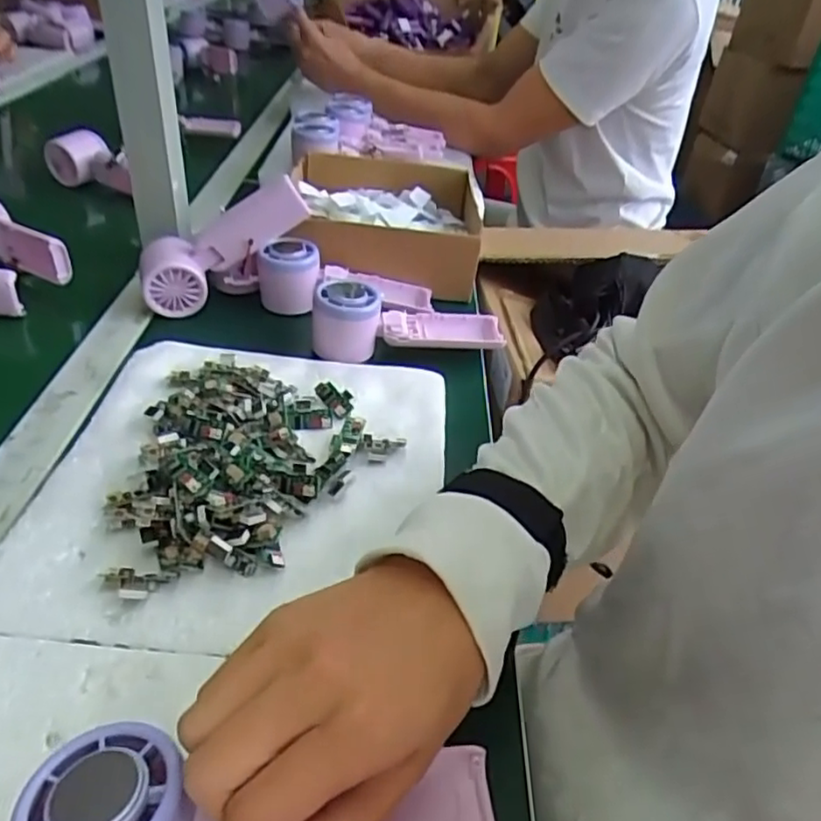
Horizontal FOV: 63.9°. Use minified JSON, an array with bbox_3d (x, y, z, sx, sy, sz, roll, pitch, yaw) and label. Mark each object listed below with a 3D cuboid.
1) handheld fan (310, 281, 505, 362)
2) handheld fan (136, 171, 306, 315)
[{"bbox_3d":[0.000,-0.082,0.573,0.168,0.049,0.056,-2,38,-9],"label":"handheld fan"},{"bbox_3d":[-0.172,-0.151,0.597,0.163,0.054,0.062,-36,47,-3],"label":"handheld fan"}]

